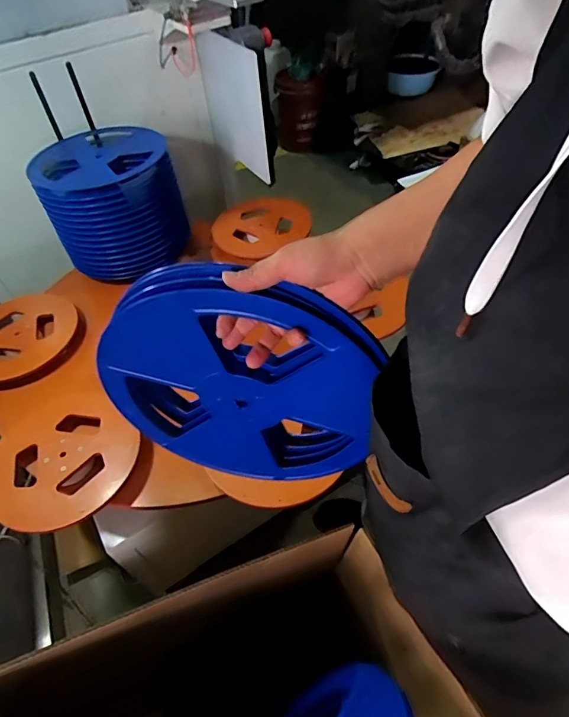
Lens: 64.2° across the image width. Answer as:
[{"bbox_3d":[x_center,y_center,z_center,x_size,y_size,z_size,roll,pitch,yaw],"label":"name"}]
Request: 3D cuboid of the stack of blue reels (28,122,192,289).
[{"bbox_3d":[-0.432,-0.407,1.175,0.307,0.239,0.303,-17,50,-9],"label":"stack of blue reels"}]

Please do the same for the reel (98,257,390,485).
[{"bbox_3d":[-0.049,0.034,0.506,0.289,0.296,0.045,5,50,10],"label":"reel"}]

